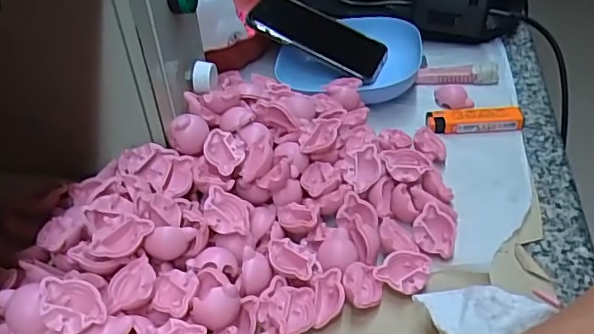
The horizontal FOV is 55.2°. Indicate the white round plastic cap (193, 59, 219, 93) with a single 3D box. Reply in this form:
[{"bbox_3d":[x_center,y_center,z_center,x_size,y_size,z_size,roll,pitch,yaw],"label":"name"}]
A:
[{"bbox_3d":[-0.073,-0.072,0.453,0.020,0.019,0.018,-4,42,-7],"label":"white round plastic cap"}]

